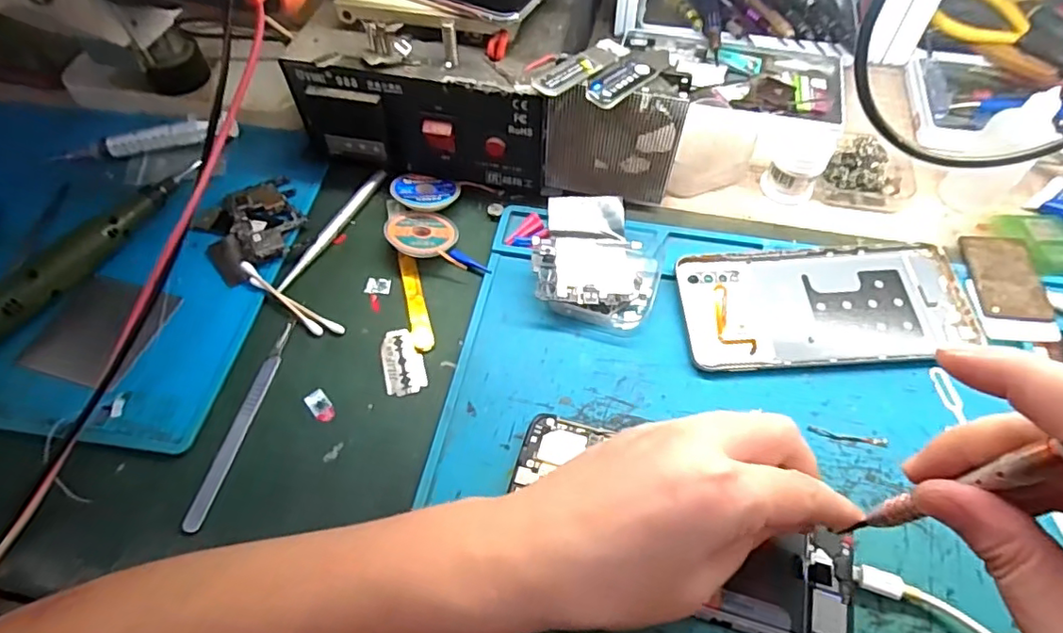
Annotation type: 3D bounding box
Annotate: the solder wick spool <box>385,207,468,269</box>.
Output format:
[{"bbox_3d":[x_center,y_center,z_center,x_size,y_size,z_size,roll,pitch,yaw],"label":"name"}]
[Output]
[{"bbox_3d":[-0.067,-0.052,0.369,0.049,0.009,0.049,8,45,-8],"label":"solder wick spool"}]

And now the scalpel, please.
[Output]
[{"bbox_3d":[-0.155,0.055,0.310,0.010,0.004,0.116,8,58,7],"label":"scalpel"}]

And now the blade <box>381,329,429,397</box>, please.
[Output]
[{"bbox_3d":[-0.072,0.025,0.331,0.025,0.004,0.042,-7,57,-13],"label":"blade"}]

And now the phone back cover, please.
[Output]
[{"bbox_3d":[0.169,-0.008,0.336,0.160,0.013,0.075,-3,58,0],"label":"phone back cover"}]

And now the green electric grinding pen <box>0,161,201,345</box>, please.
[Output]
[{"bbox_3d":[-0.281,-0.040,0.362,0.031,0.027,0.172,26,62,17],"label":"green electric grinding pen"}]

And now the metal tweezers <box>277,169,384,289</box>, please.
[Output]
[{"bbox_3d":[-0.131,-0.059,0.382,0.009,0.006,0.108,23,61,16],"label":"metal tweezers"}]

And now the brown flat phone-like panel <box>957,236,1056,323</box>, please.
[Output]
[{"bbox_3d":[0.285,-0.024,0.348,0.040,0.007,0.062,8,58,7],"label":"brown flat phone-like panel"}]

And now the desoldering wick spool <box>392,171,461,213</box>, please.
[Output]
[{"bbox_3d":[-0.071,-0.083,0.390,0.043,0.007,0.037,9,44,-4],"label":"desoldering wick spool"}]

